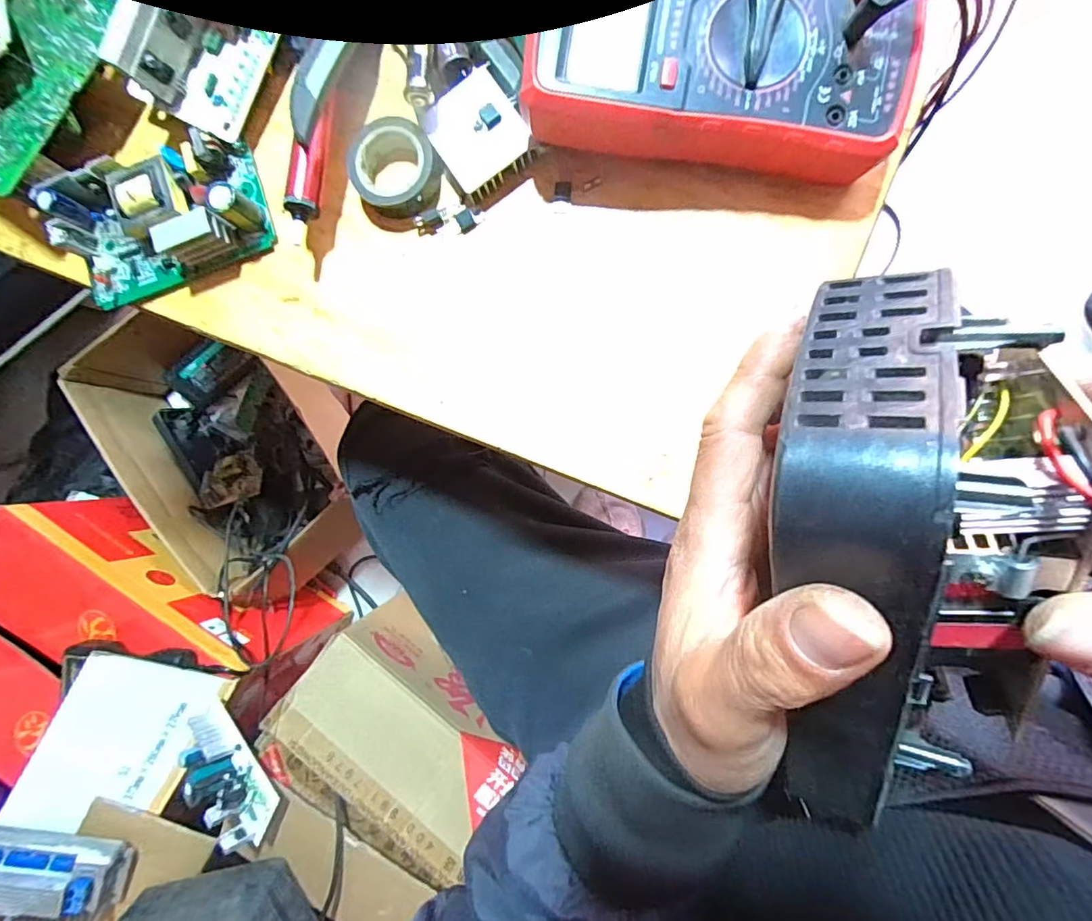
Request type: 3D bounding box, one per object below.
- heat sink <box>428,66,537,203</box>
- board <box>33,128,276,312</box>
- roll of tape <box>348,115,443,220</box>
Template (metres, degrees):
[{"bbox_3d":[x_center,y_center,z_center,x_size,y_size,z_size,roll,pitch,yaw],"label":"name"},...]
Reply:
[{"bbox_3d":[-0.038,-0.182,0.298,0.050,0.014,0.054,-32,86,6],"label":"heat sink"},{"bbox_3d":[-0.231,-0.147,0.317,0.119,0.029,0.068,-19,87,6],"label":"board"},{"bbox_3d":[-0.085,-0.168,0.309,0.050,0.022,0.048,0,90,7],"label":"roll of tape"}]

